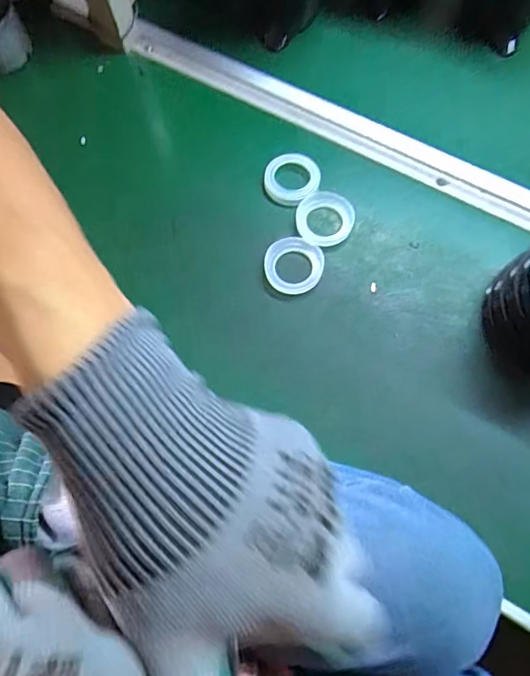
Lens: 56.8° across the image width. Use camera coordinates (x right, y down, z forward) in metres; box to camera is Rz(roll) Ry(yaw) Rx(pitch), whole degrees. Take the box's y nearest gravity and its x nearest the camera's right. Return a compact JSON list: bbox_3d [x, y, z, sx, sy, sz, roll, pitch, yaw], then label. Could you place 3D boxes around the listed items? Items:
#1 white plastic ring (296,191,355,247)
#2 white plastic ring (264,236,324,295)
[{"bbox_3d":[0.060,-0.122,0.498,0.057,0.007,0.058,-1,70,1],"label":"white plastic ring"},{"bbox_3d":[0.029,-0.073,0.481,0.055,0.009,0.059,-1,70,1],"label":"white plastic ring"}]

